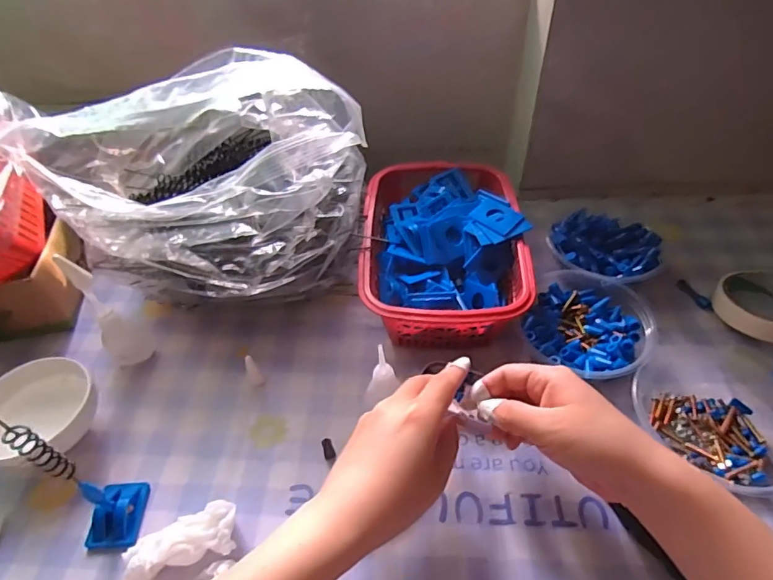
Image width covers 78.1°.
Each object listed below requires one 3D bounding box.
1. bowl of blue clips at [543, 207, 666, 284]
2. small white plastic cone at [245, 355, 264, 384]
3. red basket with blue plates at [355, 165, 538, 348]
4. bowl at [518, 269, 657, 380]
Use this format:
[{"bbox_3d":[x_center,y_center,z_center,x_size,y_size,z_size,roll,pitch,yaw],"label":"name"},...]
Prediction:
[{"bbox_3d":[0.220,-0.036,0.483,0.102,0.047,0.092,29,55,27],"label":"bowl of blue clips"},{"bbox_3d":[-0.118,0.072,0.422,0.012,0.033,0.011,-24,51,-17],"label":"small white plastic cone"},{"bbox_3d":[0.055,-0.039,0.475,0.148,0.082,0.202,0,49,4],"label":"red basket with blue plates"},{"bbox_3d":[0.176,0.035,0.424,0.102,0.046,0.106,-2,48,2],"label":"bowl"}]

